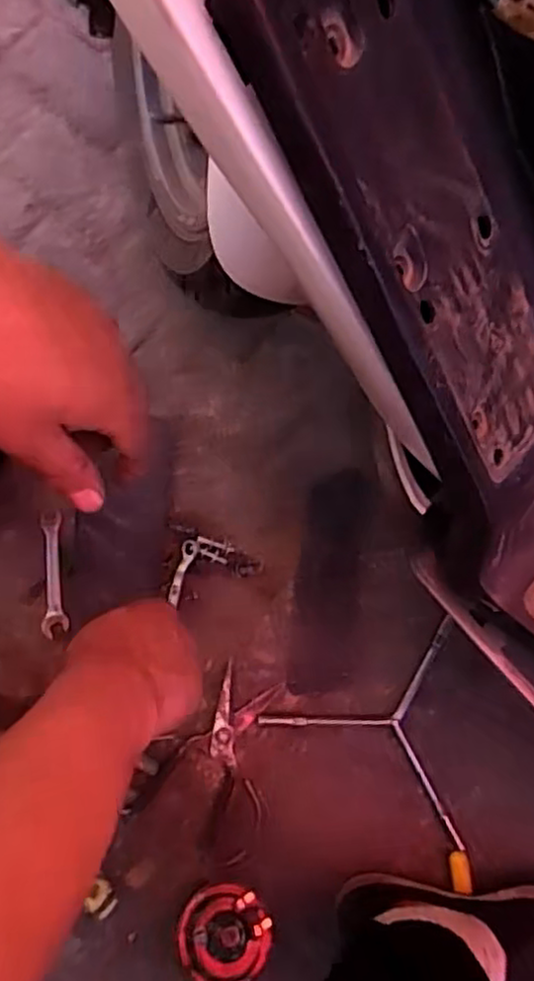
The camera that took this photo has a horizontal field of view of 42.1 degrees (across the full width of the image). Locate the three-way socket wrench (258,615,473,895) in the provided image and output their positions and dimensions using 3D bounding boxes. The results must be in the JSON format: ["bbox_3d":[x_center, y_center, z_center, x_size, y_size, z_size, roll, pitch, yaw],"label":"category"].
[{"bbox_3d":[0.144,0.282,0.695,0.218,0.029,0.224,-27,78,-7],"label":"three-way socket wrench"}]

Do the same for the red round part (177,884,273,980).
[{"bbox_3d":[-0.039,0.409,0.640,0.081,0.053,0.079,0,75,0],"label":"red round part"}]

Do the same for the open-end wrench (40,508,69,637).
[{"bbox_3d":[-0.231,0.090,0.747,0.027,0.008,0.133,-8,77,-3],"label":"open-end wrench"}]

